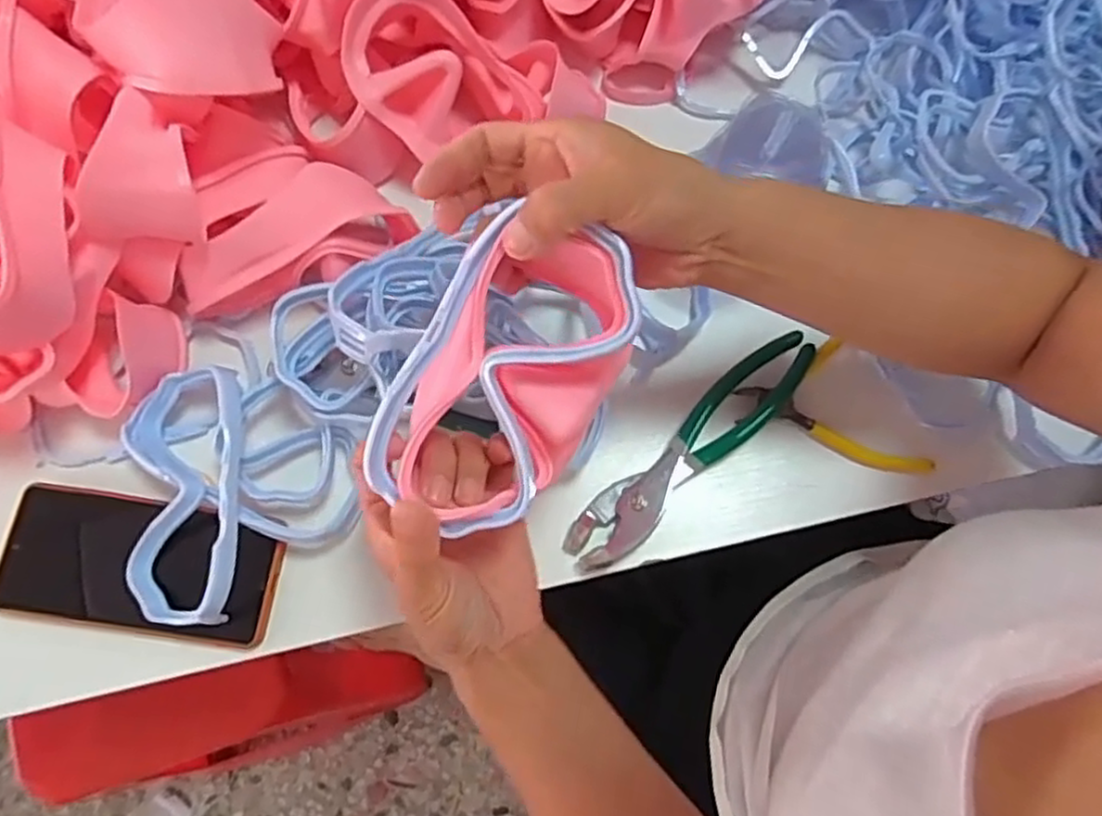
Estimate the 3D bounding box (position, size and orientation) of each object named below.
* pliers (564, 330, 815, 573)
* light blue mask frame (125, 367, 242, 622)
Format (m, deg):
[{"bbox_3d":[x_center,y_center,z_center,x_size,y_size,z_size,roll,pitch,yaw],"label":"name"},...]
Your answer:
[{"bbox_3d":[0.090,0.026,0.450,0.200,0.019,0.038,-41,79,-12],"label":"pliers"},{"bbox_3d":[-0.213,0.050,0.414,0.072,0.028,0.147,-9,74,-4],"label":"light blue mask frame"}]

